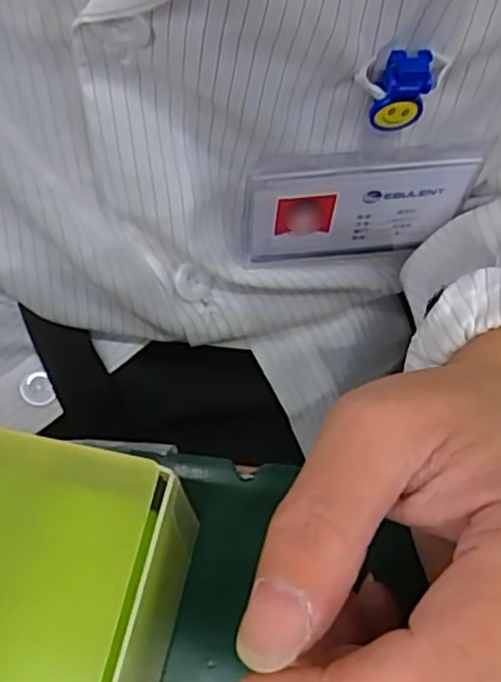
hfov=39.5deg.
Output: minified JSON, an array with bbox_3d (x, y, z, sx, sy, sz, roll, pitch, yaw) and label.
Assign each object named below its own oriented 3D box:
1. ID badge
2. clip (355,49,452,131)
[{"bbox_3d":[0.044,-0.055,0.306,0.092,0.067,0.007,-3,63,-1],"label":"ID badge"},{"bbox_3d":[0.050,-0.084,0.236,0.027,0.028,0.009,3,63,2],"label":"clip"}]

